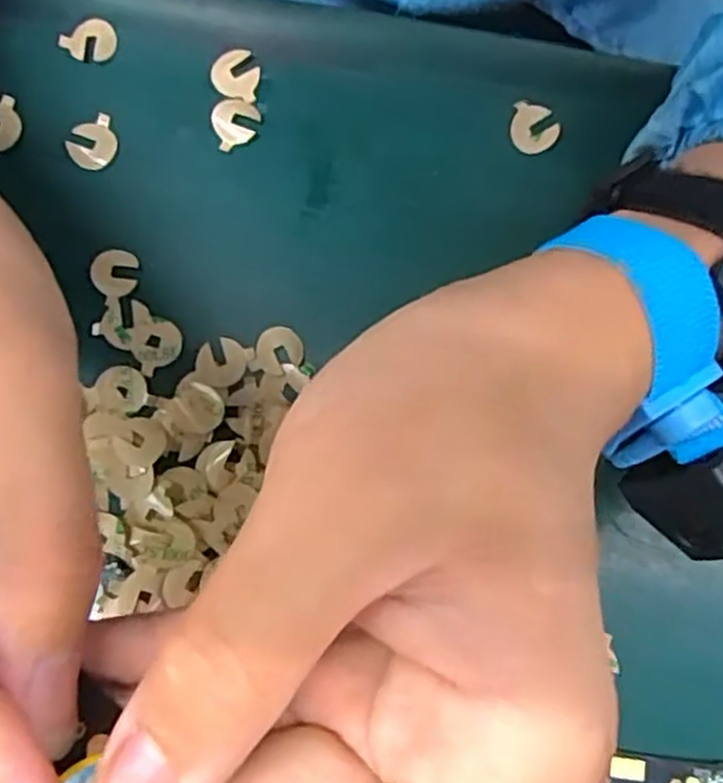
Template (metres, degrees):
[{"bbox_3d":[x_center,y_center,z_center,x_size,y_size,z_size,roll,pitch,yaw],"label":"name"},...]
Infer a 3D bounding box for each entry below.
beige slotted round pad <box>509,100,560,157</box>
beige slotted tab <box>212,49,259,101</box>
[{"bbox_3d":[0.064,-0.097,0.280,0.017,0.004,0.019,8,86,1],"label":"beige slotted round pad"},{"bbox_3d":[-0.046,-0.118,0.282,0.017,0.004,0.018,10,86,1],"label":"beige slotted tab"}]

